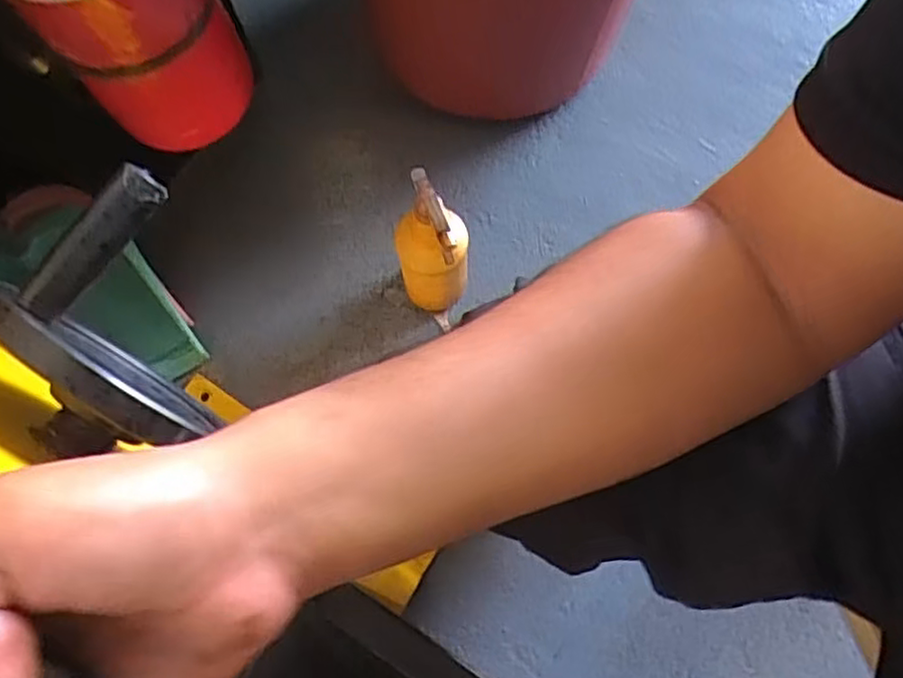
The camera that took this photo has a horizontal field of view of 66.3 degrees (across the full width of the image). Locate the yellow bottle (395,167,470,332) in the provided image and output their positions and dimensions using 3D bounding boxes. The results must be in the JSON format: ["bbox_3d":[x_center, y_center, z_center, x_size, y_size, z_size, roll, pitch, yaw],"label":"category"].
[{"bbox_3d":[-0.021,-0.099,0.822,0.084,0.296,0.096,-5,76,-1],"label":"yellow bottle"}]

